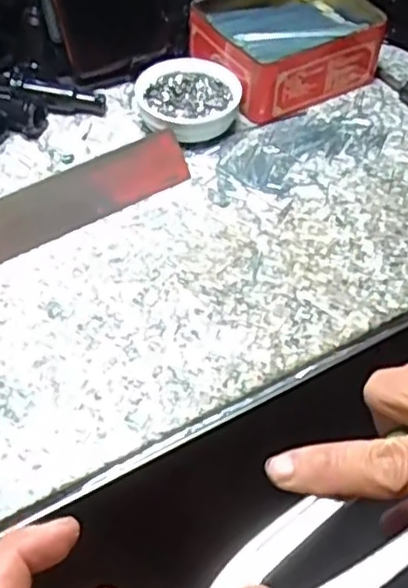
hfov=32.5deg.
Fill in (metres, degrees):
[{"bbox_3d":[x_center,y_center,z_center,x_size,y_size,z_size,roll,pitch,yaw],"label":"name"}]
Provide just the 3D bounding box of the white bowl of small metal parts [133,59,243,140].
[{"bbox_3d":[-0.012,-0.135,0.494,0.069,0.027,0.068,1,51,-1],"label":"white bowl of small metal parts"}]

